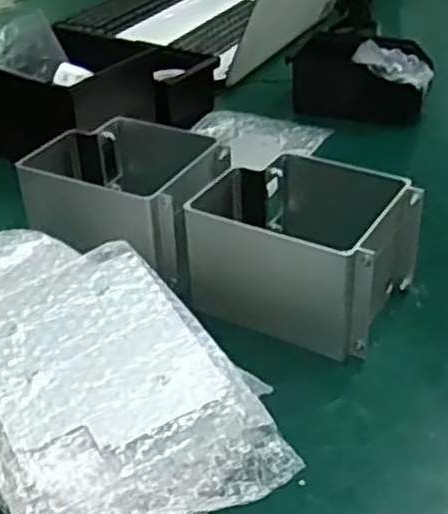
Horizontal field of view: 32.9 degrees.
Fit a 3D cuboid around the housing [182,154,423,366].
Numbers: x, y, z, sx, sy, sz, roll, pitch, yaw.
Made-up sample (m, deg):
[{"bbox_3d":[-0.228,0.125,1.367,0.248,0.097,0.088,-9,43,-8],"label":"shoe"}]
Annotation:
[{"bbox_3d":[0.070,-0.011,0.659,0.167,0.101,0.141,18,40,27],"label":"housing"}]

